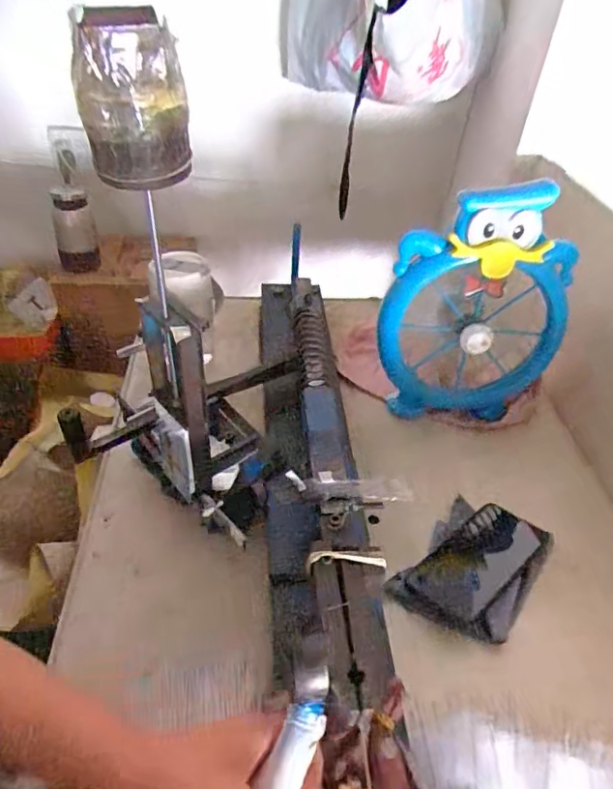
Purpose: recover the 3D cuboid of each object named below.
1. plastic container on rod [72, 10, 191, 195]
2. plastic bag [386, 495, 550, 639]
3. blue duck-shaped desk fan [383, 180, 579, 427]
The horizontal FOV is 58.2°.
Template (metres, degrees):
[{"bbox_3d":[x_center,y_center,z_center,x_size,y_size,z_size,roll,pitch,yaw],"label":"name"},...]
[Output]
[{"bbox_3d":[-0.100,-0.169,0.319,0.058,0.086,0.056,-9,43,-16],"label":"plastic container on rod"},{"bbox_3d":[0.175,0.176,0.572,0.116,0.027,0.153,28,46,24],"label":"plastic bag"},{"bbox_3d":[0.211,-0.102,0.689,0.222,0.296,0.081,13,42,9],"label":"blue duck-shaped desk fan"}]

